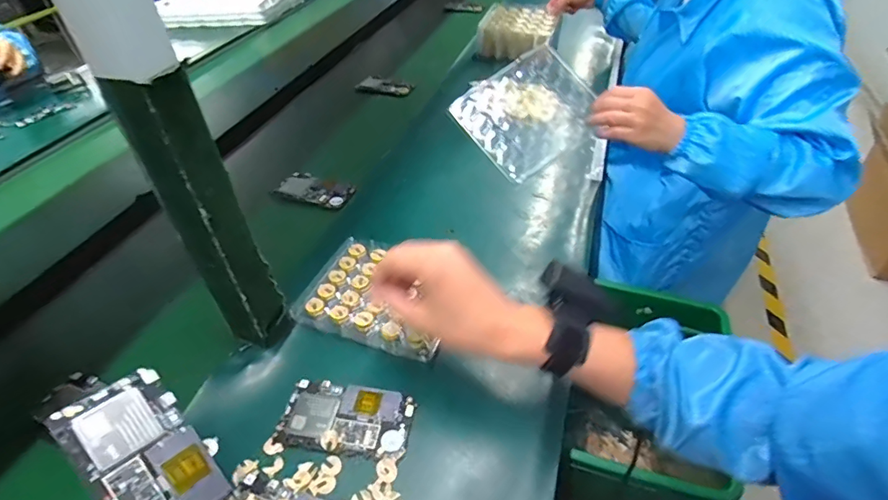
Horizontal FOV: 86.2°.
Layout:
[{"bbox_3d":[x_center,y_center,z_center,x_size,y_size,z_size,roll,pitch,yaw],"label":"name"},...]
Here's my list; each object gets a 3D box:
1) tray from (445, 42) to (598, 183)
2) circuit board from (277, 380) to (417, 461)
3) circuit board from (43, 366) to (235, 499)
[{"bbox_3d":[0.111,-0.189,0.640,0.165,0.026,0.151,-35,70,-2],"label":"tray"},{"bbox_3d":[-0.093,0.163,0.462,0.123,0.010,0.066,4,44,9],"label":"circuit board"},{"bbox_3d":[-0.204,0.148,0.329,0.064,0.006,0.124,-34,83,-40],"label":"circuit board"}]

